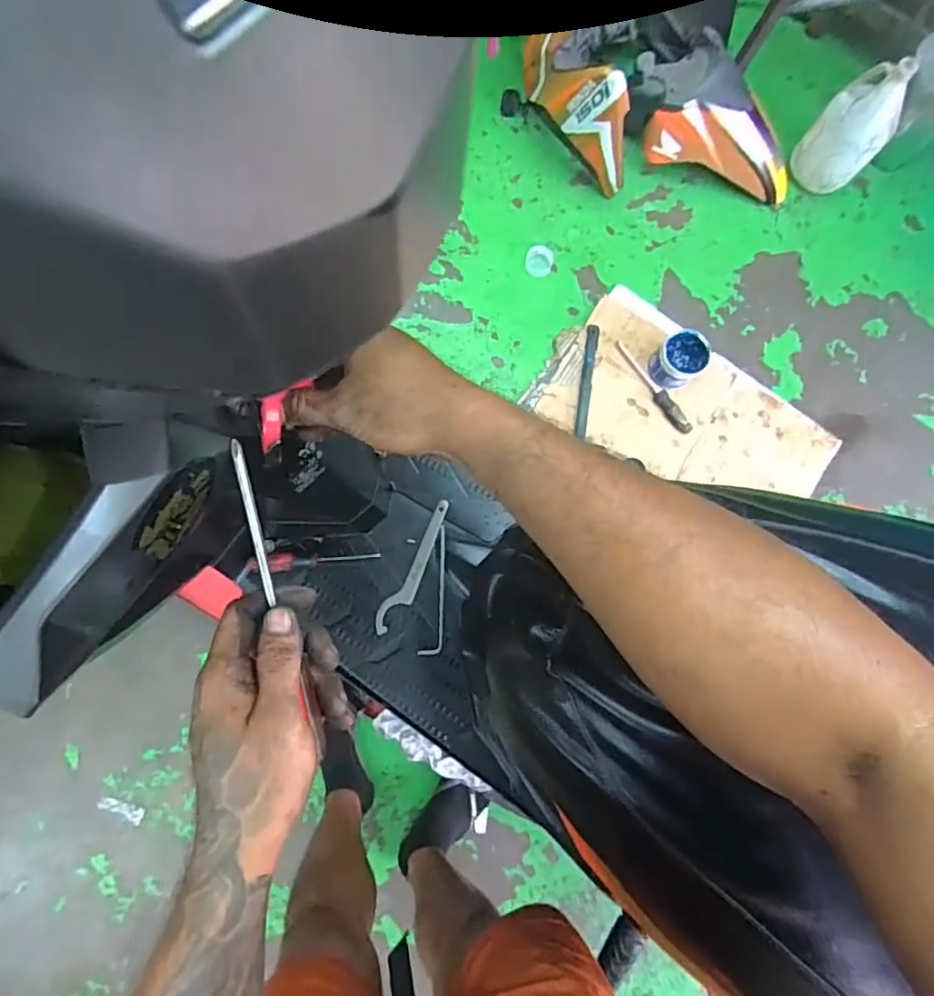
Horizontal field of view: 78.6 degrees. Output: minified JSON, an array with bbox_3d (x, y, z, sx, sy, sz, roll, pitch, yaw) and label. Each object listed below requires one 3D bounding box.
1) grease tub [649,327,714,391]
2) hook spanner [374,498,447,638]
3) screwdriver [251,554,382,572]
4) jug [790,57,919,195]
[{"bbox_3d":[0.455,-0.298,1.222,0.103,0.082,0.096,0,82,-3],"label":"grease tub"},{"bbox_3d":[-0.065,0.089,0.725,0.030,0.006,0.181,28,82,0],"label":"hook spanner"},{"bbox_3d":[-0.196,0.081,0.725,0.164,0.018,0.022,-2,82,-3],"label":"screwdriver"},{"bbox_3d":[0.844,-0.807,1.239,0.141,0.285,0.112,38,83,2],"label":"jug"}]

